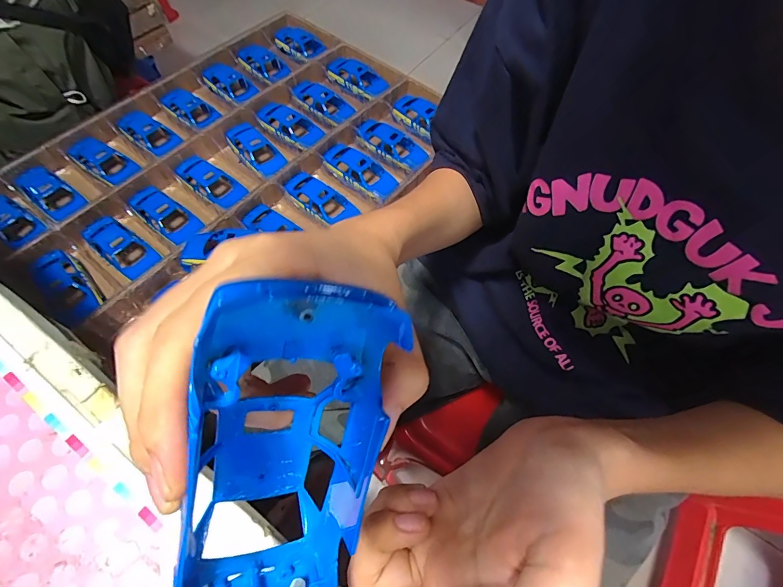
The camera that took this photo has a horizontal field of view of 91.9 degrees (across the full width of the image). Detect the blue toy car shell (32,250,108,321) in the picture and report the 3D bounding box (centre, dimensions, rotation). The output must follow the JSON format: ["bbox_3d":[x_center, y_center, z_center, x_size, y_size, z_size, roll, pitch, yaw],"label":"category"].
[{"bbox_3d":[-0.413,-0.010,0.479,0.054,0.027,0.108,-40,71,-20],"label":"blue toy car shell"}]

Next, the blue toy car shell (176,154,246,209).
[{"bbox_3d":[-0.265,-0.160,0.566,0.133,0.038,0.051,37,67,15],"label":"blue toy car shell"}]

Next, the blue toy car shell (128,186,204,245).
[{"bbox_3d":[-0.316,-0.108,0.535,0.122,0.027,0.046,37,67,15],"label":"blue toy car shell"}]

